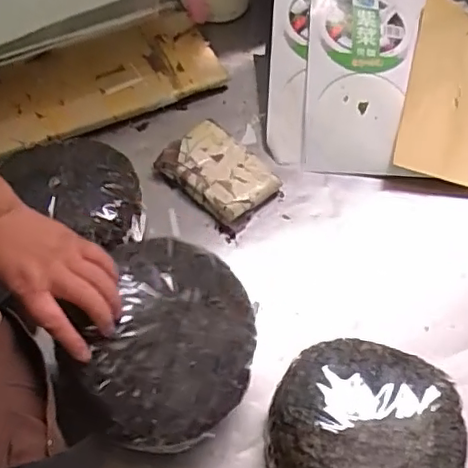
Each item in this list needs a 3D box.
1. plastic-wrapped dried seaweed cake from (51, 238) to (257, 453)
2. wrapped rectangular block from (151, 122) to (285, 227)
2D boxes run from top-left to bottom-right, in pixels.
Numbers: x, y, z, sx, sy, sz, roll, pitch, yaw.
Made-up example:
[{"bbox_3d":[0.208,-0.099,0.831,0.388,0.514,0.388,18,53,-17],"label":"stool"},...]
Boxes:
[{"bbox_3d":[-0.064,0.098,0.573,0.182,0.049,0.186,13,63,-26],"label":"plastic-wrapped dried seaweed cake"},{"bbox_3d":[-0.021,-0.081,0.821,0.154,0.040,0.106,40,66,20],"label":"wrapped rectangular block"}]

